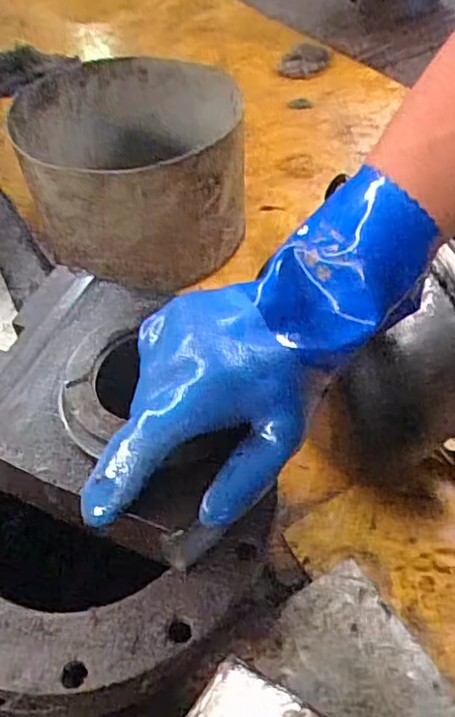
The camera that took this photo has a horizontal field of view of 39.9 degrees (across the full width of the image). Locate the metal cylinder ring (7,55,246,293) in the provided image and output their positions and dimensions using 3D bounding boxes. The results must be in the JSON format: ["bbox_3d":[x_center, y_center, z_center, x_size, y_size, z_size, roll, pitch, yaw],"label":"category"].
[{"bbox_3d":[-0.112,-0.251,0.807,0.264,0.169,0.276,-4,52,5],"label":"metal cylinder ring"}]

